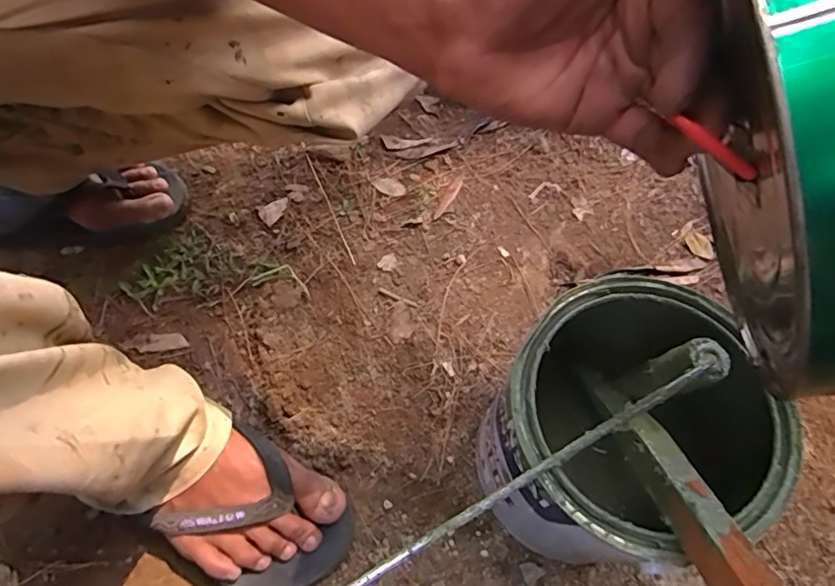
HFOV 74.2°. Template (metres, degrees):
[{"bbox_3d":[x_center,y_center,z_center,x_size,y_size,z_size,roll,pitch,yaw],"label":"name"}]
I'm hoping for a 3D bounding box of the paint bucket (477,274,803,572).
[{"bbox_3d":[0.134,0.109,0.401,0.158,0.210,0.153,1,62,-1],"label":"paint bucket"}]

